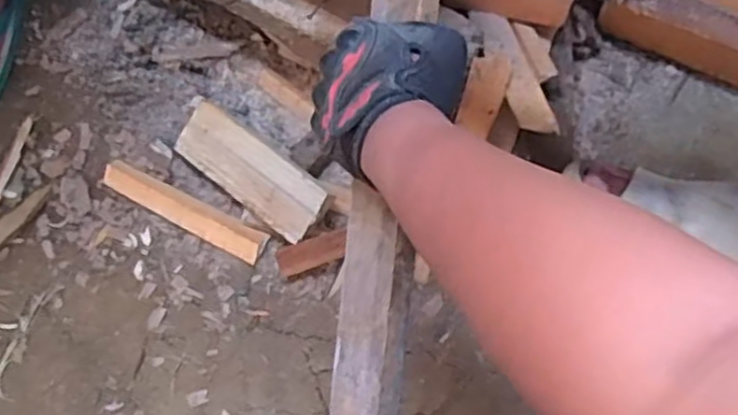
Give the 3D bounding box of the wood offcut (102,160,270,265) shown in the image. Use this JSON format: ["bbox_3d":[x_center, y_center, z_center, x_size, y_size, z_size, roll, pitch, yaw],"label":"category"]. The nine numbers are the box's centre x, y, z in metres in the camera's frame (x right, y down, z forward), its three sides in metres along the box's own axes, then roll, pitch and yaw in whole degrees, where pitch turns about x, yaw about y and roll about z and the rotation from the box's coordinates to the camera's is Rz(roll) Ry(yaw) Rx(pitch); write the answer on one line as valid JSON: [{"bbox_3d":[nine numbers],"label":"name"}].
[{"bbox_3d":[-0.184,0.004,0.728,0.172,0.017,0.032,26,79,6],"label":"wood offcut"}]

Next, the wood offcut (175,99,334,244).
[{"bbox_3d":[-0.115,-0.036,0.707,0.169,0.011,0.060,36,98,18],"label":"wood offcut"}]

